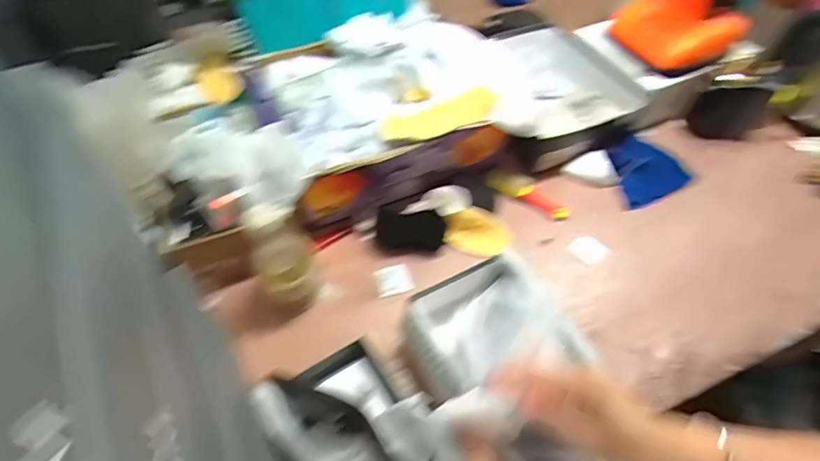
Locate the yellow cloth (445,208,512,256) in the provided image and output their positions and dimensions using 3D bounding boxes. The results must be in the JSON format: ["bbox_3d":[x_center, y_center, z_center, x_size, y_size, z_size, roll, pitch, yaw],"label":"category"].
[{"bbox_3d":[0.114,0.003,0.788,0.111,0.075,0.010,25,14,-9],"label":"yellow cloth"}]

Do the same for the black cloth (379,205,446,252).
[{"bbox_3d":[0.002,-0.004,0.777,0.120,0.059,0.052,3,55,0],"label":"black cloth"}]

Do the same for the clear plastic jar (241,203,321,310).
[{"bbox_3d":[-0.178,0.036,0.660,0.084,0.182,0.091,-22,59,-17],"label":"clear plastic jar"}]

